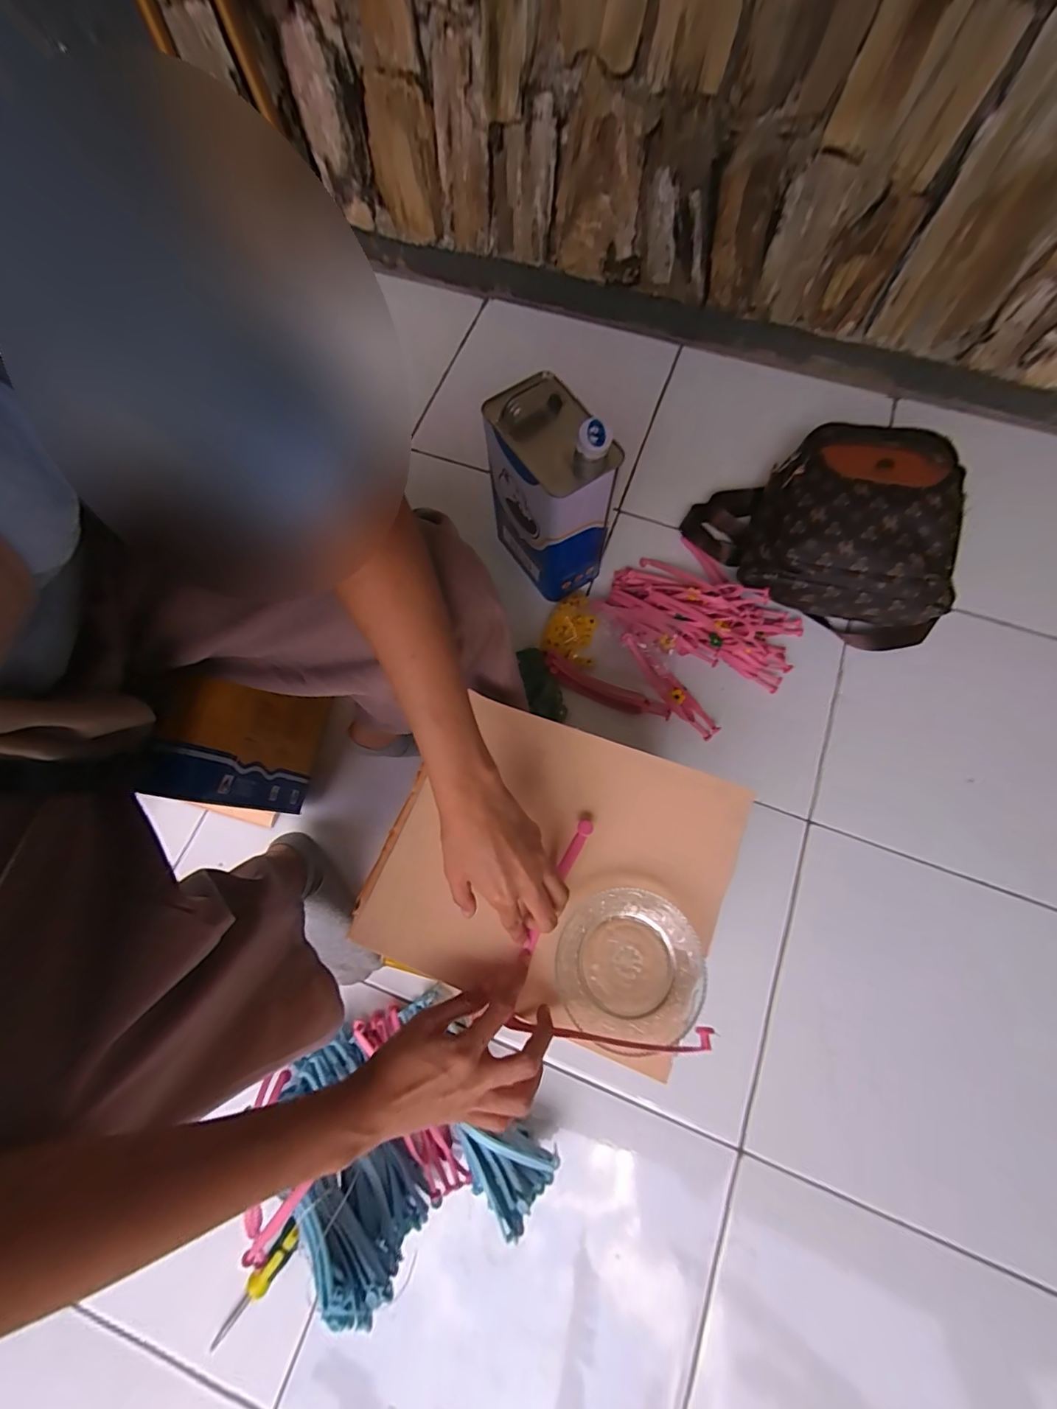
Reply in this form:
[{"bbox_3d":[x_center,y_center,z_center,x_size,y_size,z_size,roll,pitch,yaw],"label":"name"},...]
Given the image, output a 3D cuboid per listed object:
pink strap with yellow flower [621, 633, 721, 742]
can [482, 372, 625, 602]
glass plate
[{"bbox_3d":[0.202,-0.028,0.676,0.036,0.022,0.187,-41,90,-10],"label":"pink strap with yellow flower"},{"bbox_3d":[0.029,-0.284,0.647,0.105,0.246,0.169,-36,76,-9],"label":"can"},{"bbox_3d":[0.081,0.211,0.379,0.110,0.015,0.113,0,73,1],"label":"glass plate"}]

